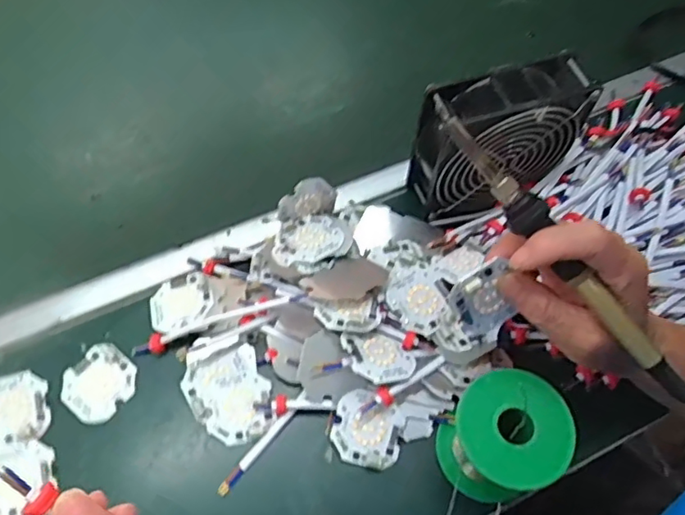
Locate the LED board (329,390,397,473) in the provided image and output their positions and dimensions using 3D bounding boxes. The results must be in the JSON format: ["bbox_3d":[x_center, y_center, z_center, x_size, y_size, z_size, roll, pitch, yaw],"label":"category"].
[{"bbox_3d":[0.017,0.117,0.391,0.046,0.007,0.047,16,82,1],"label":"LED board"}]

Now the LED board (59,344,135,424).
[{"bbox_3d":[-0.173,0.089,0.410,0.049,0.004,0.049,36,66,17],"label":"LED board"}]

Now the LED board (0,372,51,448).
[{"bbox_3d":[-0.227,0.104,0.397,0.046,0.004,0.048,-15,62,-9],"label":"LED board"}]

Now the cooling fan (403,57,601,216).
[{"bbox_3d":[0.114,-0.089,0.434,0.122,0.100,0.054,-11,62,-7],"label":"cooling fan"}]

